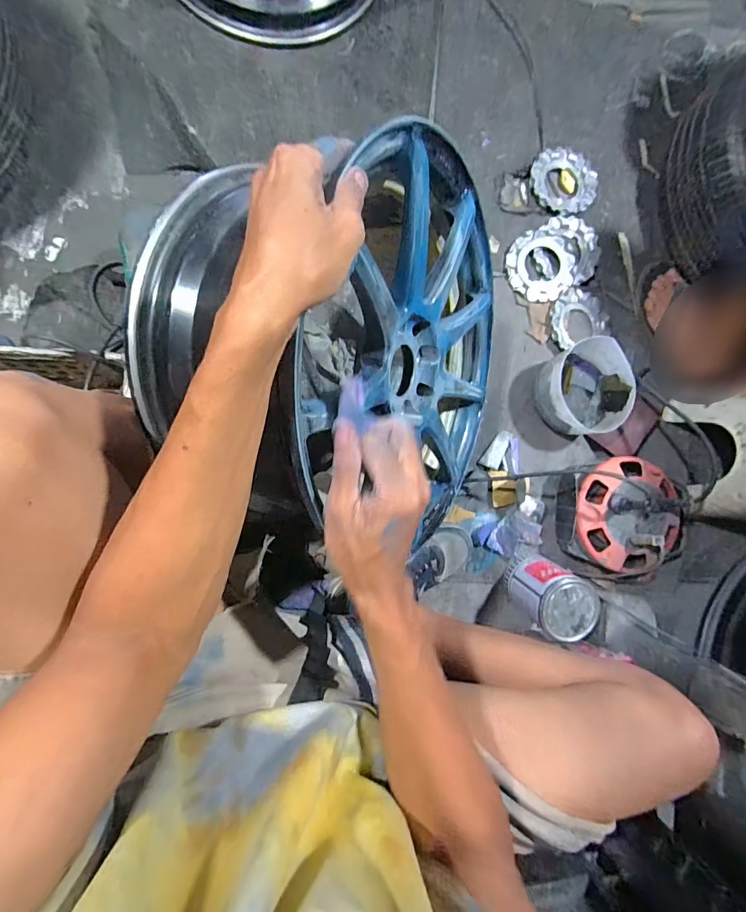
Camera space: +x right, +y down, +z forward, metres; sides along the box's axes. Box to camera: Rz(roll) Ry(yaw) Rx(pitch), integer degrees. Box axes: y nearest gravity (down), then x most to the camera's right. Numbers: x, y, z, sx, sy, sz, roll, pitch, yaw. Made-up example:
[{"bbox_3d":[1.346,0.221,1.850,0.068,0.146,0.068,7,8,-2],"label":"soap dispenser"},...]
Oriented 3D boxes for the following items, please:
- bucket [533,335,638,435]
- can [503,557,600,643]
[{"bbox_3d":[0.383,-0.115,0.753,0.151,0.098,0.156,0,88,-7],"label":"bucket"},{"bbox_3d":[0.307,0.244,0.706,0.107,0.111,0.100,0,88,-7],"label":"can"}]

